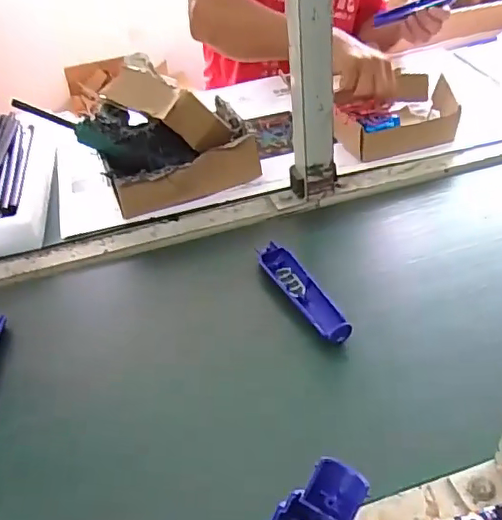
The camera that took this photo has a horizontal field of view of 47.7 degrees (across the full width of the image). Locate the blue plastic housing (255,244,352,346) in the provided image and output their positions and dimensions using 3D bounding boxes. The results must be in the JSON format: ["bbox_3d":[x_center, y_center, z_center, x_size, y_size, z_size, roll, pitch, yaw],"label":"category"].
[{"bbox_3d":[0.057,0.034,0.618,0.036,0.027,0.159,-21,40,-18],"label":"blue plastic housing"}]

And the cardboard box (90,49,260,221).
[{"bbox_3d":[-0.118,-0.174,0.802,0.208,0.138,0.219,-18,39,-15],"label":"cardboard box"}]

